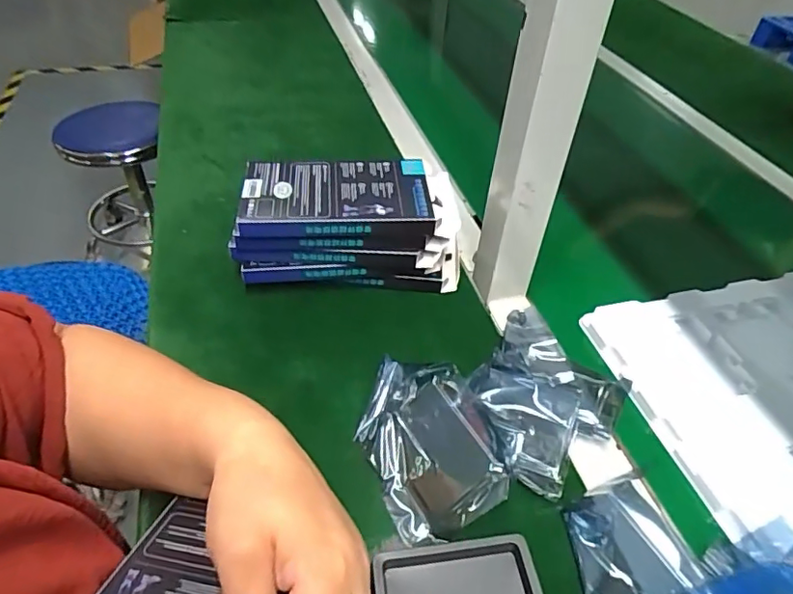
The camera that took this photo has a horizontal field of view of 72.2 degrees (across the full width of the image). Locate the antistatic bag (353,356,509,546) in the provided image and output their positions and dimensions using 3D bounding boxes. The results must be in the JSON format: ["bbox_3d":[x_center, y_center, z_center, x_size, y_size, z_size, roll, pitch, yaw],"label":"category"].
[{"bbox_3d":[0.026,0.099,0.382,0.091,0.041,0.122,-9,45,-12],"label":"antistatic bag"}]

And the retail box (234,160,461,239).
[{"bbox_3d":[-0.040,-0.088,0.490,0.191,0.025,0.091,-3,44,-6],"label":"retail box"}]

